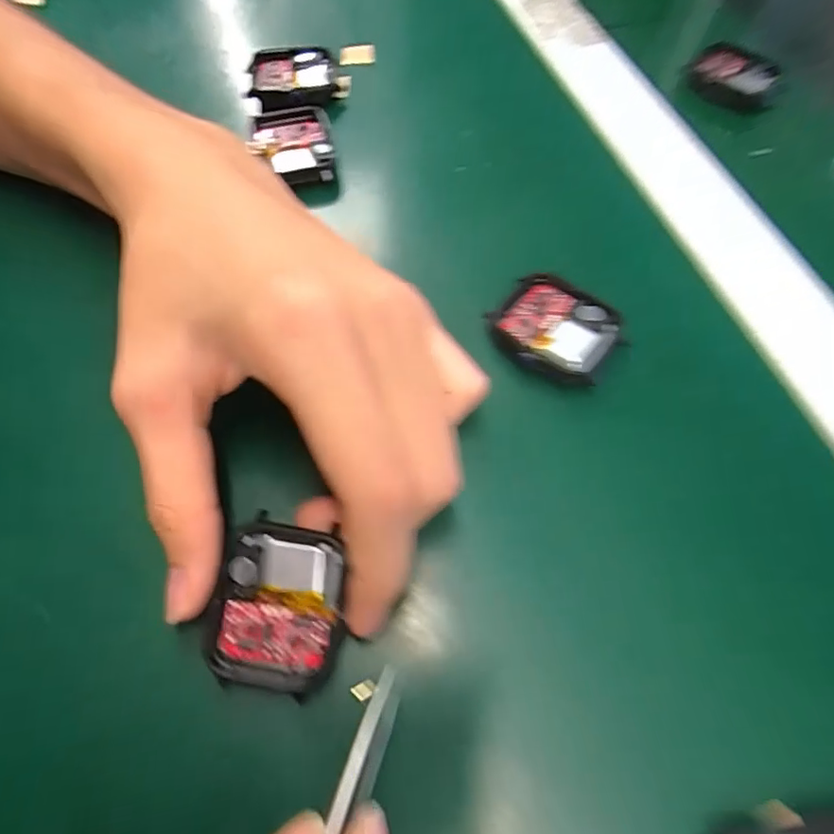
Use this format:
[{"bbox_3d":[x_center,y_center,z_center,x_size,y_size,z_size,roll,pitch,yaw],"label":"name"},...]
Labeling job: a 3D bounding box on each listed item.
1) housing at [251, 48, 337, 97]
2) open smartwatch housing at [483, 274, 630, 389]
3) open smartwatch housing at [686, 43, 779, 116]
[{"bbox_3d":[-0.064,-0.174,0.278,0.043,0.015,0.028,-3,62,-3],"label":"housing"},{"bbox_3d":[0.052,-0.033,0.203,0.045,0.008,0.037,34,66,16],"label":"open smartwatch housing"},{"bbox_3d":[0.168,-0.181,0.287,0.045,0.007,0.039,31,65,14],"label":"open smartwatch housing"}]

